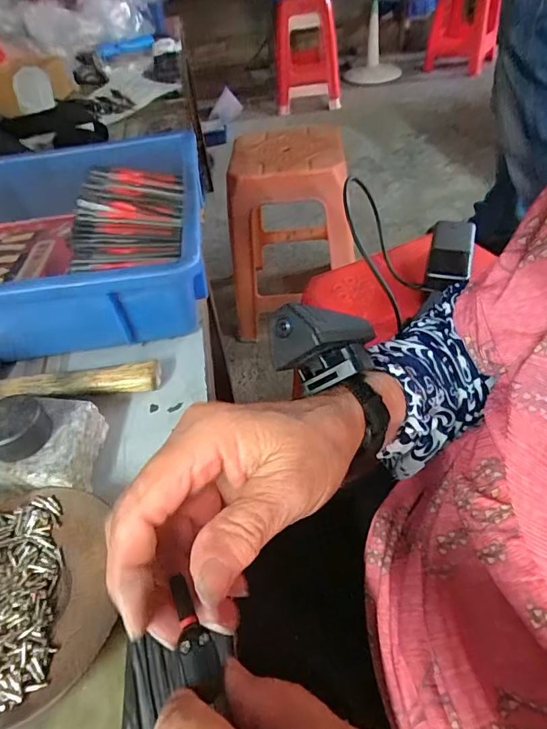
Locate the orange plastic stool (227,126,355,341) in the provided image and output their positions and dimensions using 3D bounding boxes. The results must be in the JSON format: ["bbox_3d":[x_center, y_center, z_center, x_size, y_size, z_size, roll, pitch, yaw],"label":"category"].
[{"bbox_3d":[0.052,-0.373,1.307,0.321,0.446,0.349,-1,45,7],"label":"orange plastic stool"}]

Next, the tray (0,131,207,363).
[{"bbox_3d":[-0.286,-0.109,0.443,0.428,0.077,0.298,-10,45,-2],"label":"tray"}]

